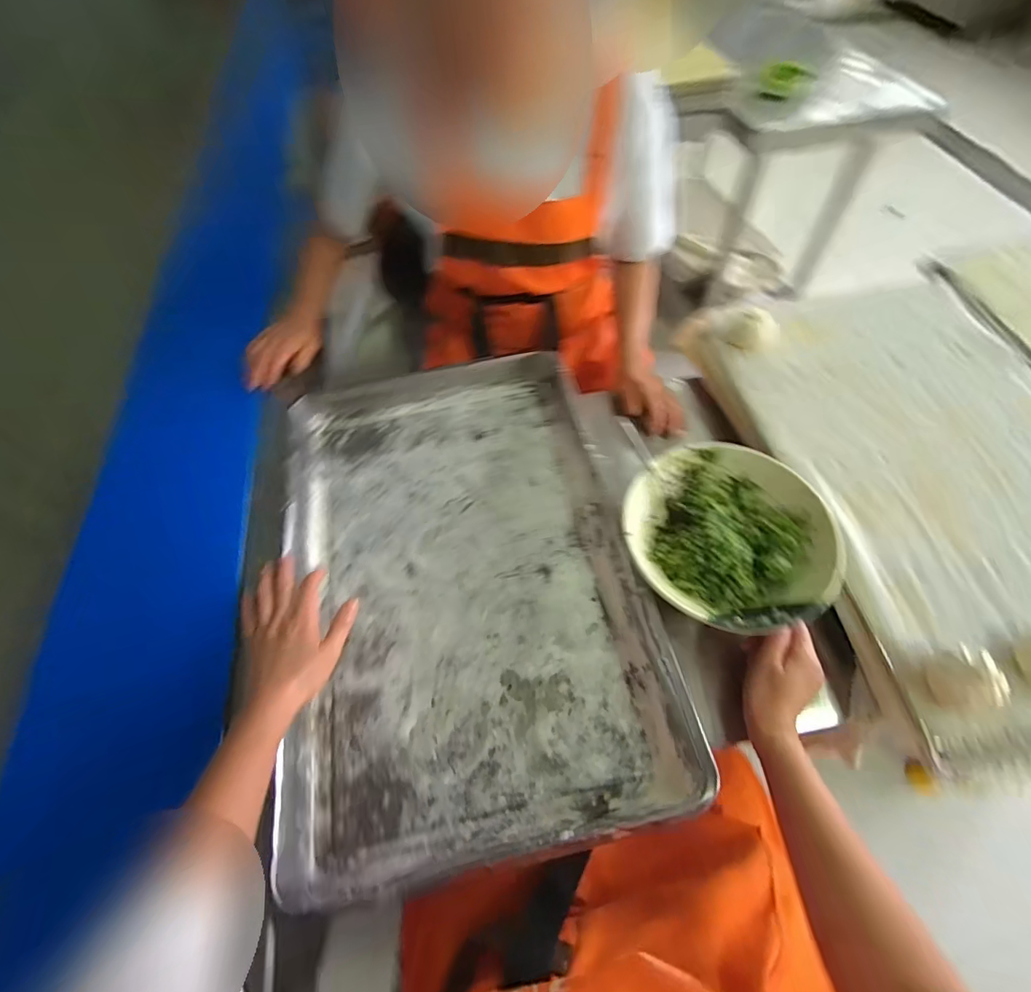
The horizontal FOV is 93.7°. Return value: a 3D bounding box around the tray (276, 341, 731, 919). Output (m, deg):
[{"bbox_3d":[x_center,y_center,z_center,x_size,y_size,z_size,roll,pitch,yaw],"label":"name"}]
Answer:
[{"bbox_3d":[-0.069,0.067,0.562,0.374,0.068,0.578,-11,59,-6],"label":"tray"}]

